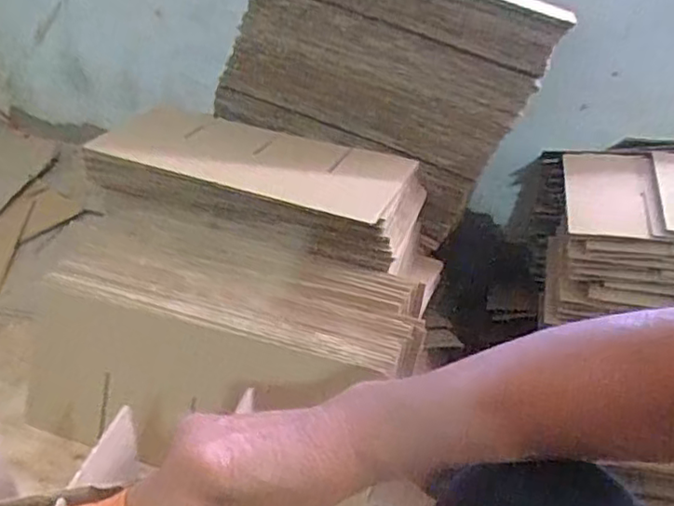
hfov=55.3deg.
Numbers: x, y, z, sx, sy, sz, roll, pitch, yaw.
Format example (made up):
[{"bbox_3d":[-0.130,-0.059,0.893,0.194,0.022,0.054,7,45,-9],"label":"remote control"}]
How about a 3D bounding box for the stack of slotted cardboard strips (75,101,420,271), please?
[{"bbox_3d":[-0.080,-0.076,0.674,0.338,0.070,0.156,18,35,16],"label":"stack of slotted cardboard strips"}]

